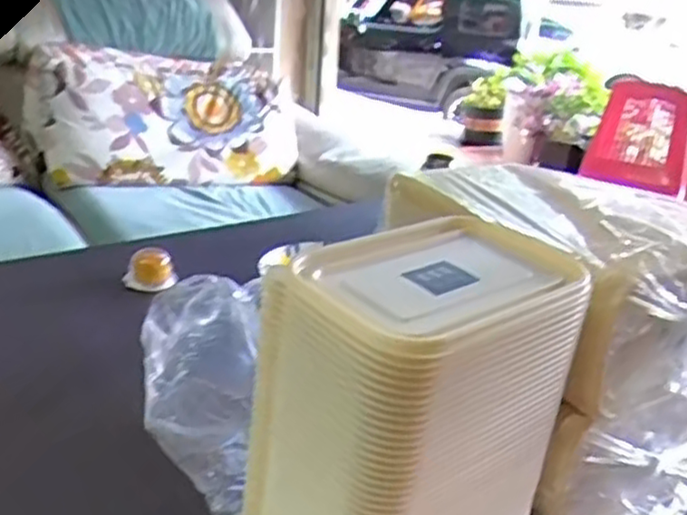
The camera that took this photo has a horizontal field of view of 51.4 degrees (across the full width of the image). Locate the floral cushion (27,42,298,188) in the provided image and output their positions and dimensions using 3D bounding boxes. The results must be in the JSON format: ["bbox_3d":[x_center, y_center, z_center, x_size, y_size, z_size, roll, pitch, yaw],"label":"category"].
[{"bbox_3d":[-0.399,-0.308,1.678,0.609,0.313,0.132,-6,25,-25],"label":"floral cushion"}]

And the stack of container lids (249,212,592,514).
[{"bbox_3d":[0.048,0.126,0.499,0.145,0.260,0.205,22,27,35],"label":"stack of container lids"}]

